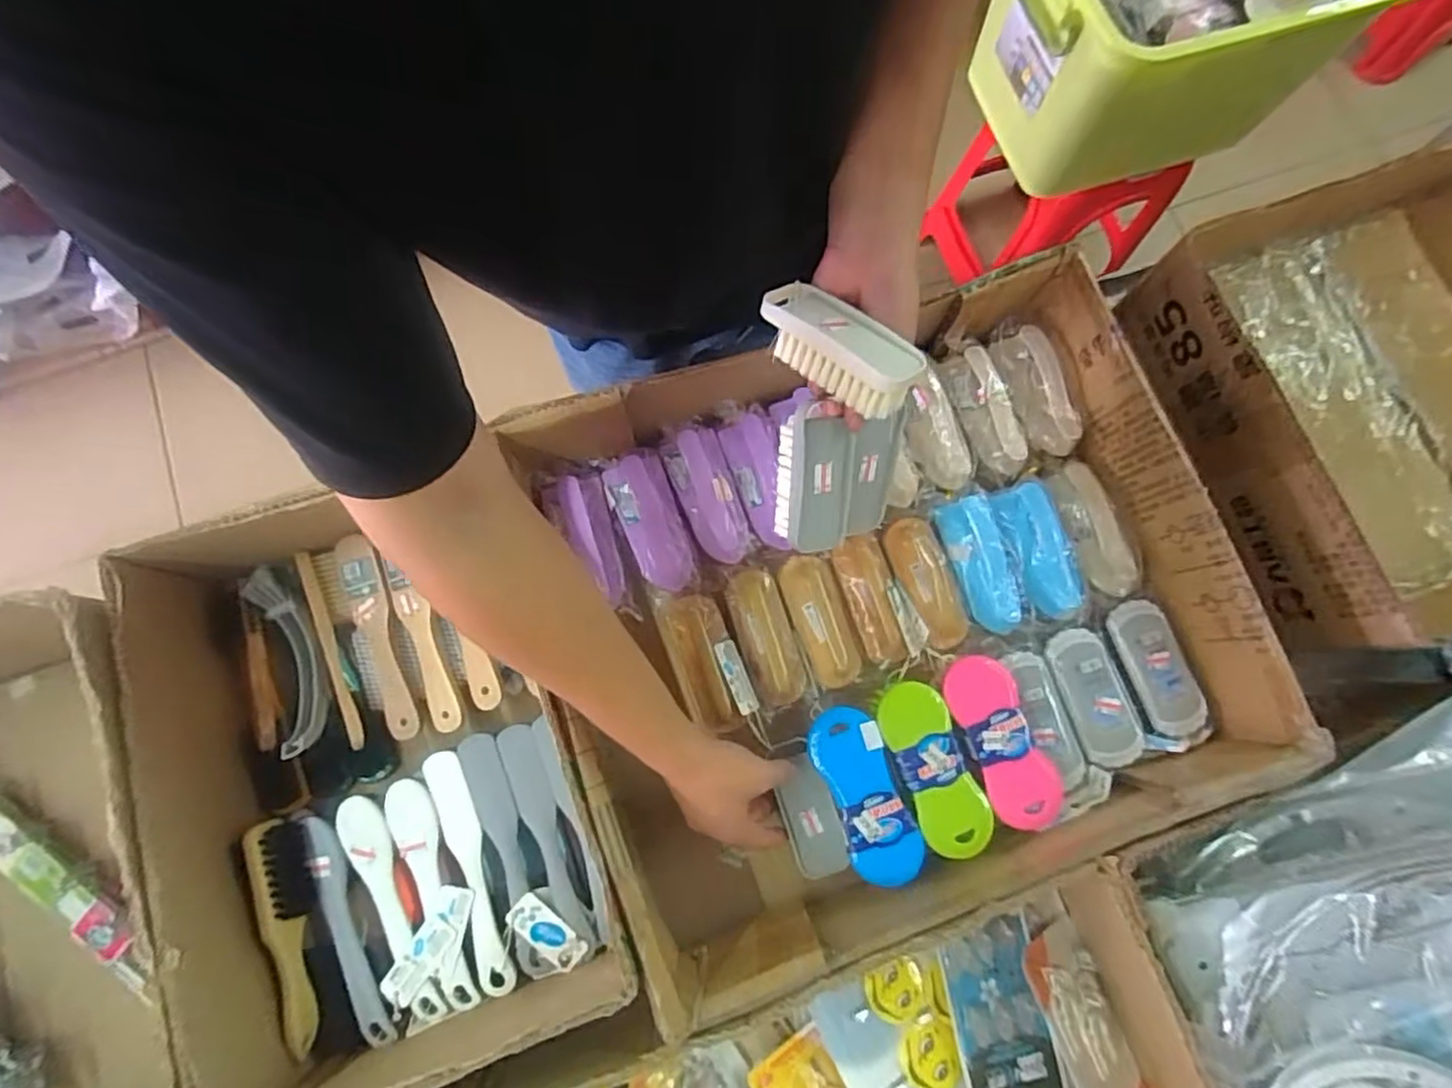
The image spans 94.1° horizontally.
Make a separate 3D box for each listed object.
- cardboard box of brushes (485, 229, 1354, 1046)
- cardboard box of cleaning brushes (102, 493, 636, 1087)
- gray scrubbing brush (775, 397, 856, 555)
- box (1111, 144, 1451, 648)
[{"bbox_3d":[0.139,0.051,0.616,0.571,0.125,0.485,-19,78,-6],"label":"cardboard box of brushes"},{"bbox_3d":[-0.294,0.178,0.568,0.270,0.149,0.452,-19,78,-6],"label":"cardboard box of cleaning brushes"},{"bbox_3d":[0.067,-0.051,0.532,0.051,0.040,0.106,-9,113,-27],"label":"gray scrubbing brush"},{"bbox_3d":[0.726,-0.177,0.694,0.510,0.156,0.418,-21,78,-6],"label":"box"}]

